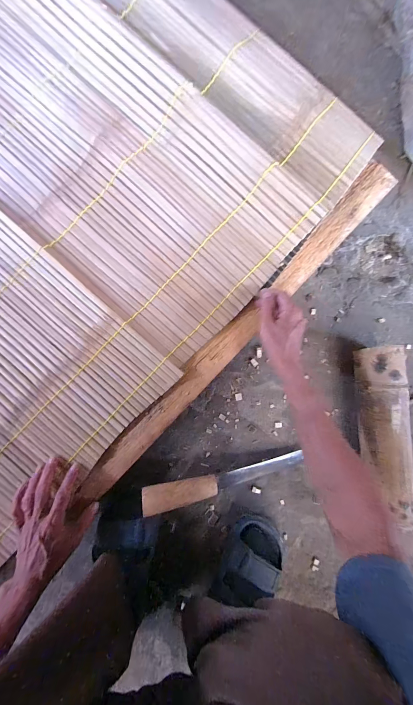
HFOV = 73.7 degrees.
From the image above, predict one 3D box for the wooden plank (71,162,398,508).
[{"bbox_3d":[0.058,-0.038,0.483,0.054,0.020,0.767,43,87,-3],"label":"wooden plank"}]

